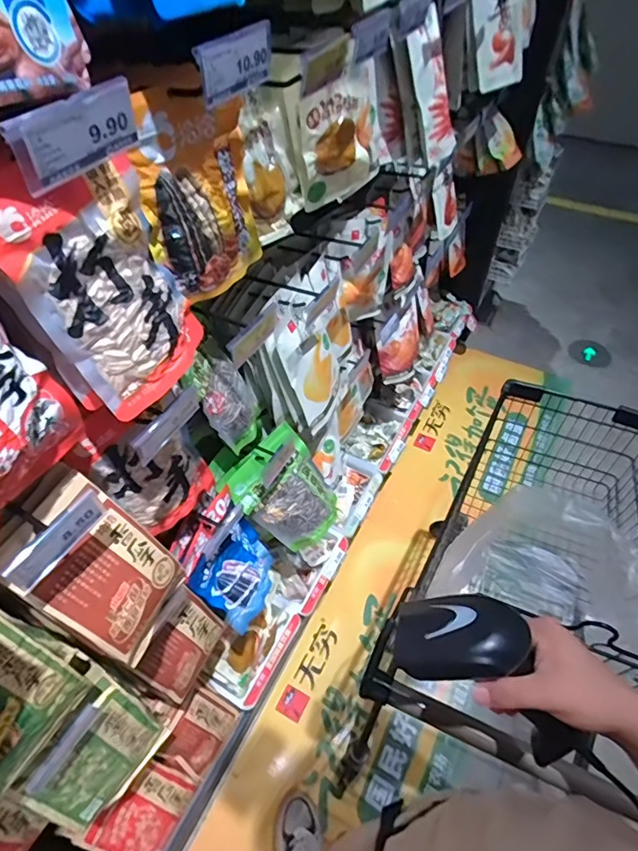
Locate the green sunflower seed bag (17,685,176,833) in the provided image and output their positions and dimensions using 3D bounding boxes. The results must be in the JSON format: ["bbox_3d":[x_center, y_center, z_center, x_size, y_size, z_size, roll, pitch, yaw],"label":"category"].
[{"bbox_3d":[-0.331,0.501,0.728,0.045,0.195,0.163,17,51,35],"label":"green sunflower seed bag"}]

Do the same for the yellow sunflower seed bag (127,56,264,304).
[{"bbox_3d":[-0.138,-0.271,0.563,0.028,0.235,0.151,32,58,25],"label":"yellow sunflower seed bag"}]

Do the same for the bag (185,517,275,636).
[{"bbox_3d":[-0.160,0.270,0.907,0.040,0.211,0.169,-7,42,28],"label":"bag"}]

